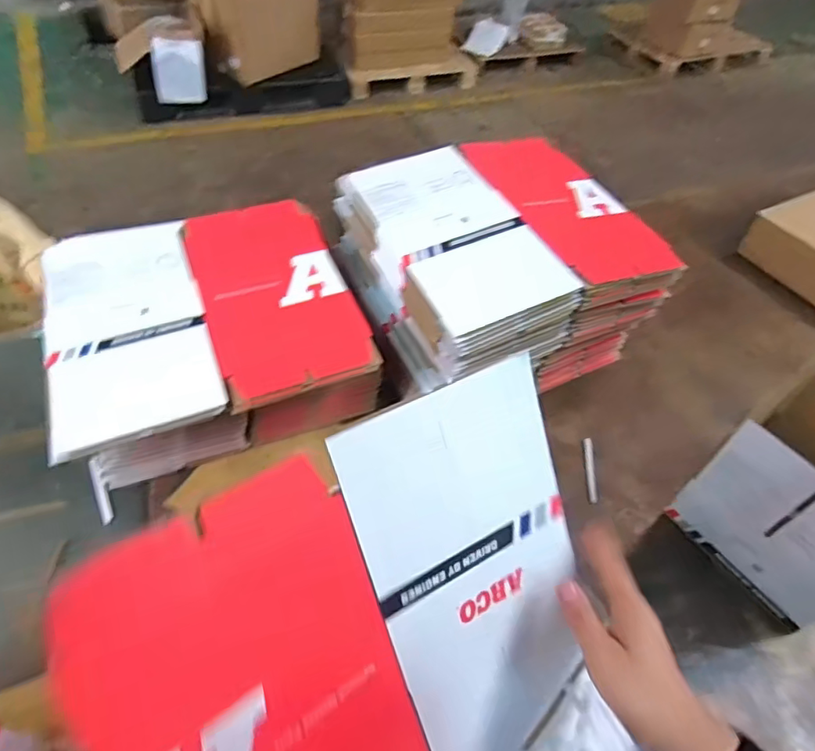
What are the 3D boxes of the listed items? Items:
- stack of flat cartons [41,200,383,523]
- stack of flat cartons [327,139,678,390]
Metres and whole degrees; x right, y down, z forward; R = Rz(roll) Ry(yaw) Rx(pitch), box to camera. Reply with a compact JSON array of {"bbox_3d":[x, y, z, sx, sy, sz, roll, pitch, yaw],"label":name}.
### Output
[{"bbox_3d":[-0.253,-0.050,0.725,0.354,0.149,0.342,-17,53,-18],"label":"stack of flat cartons"},{"bbox_3d":[0.125,-0.151,0.799,0.359,0.214,0.331,-18,54,-18],"label":"stack of flat cartons"}]

